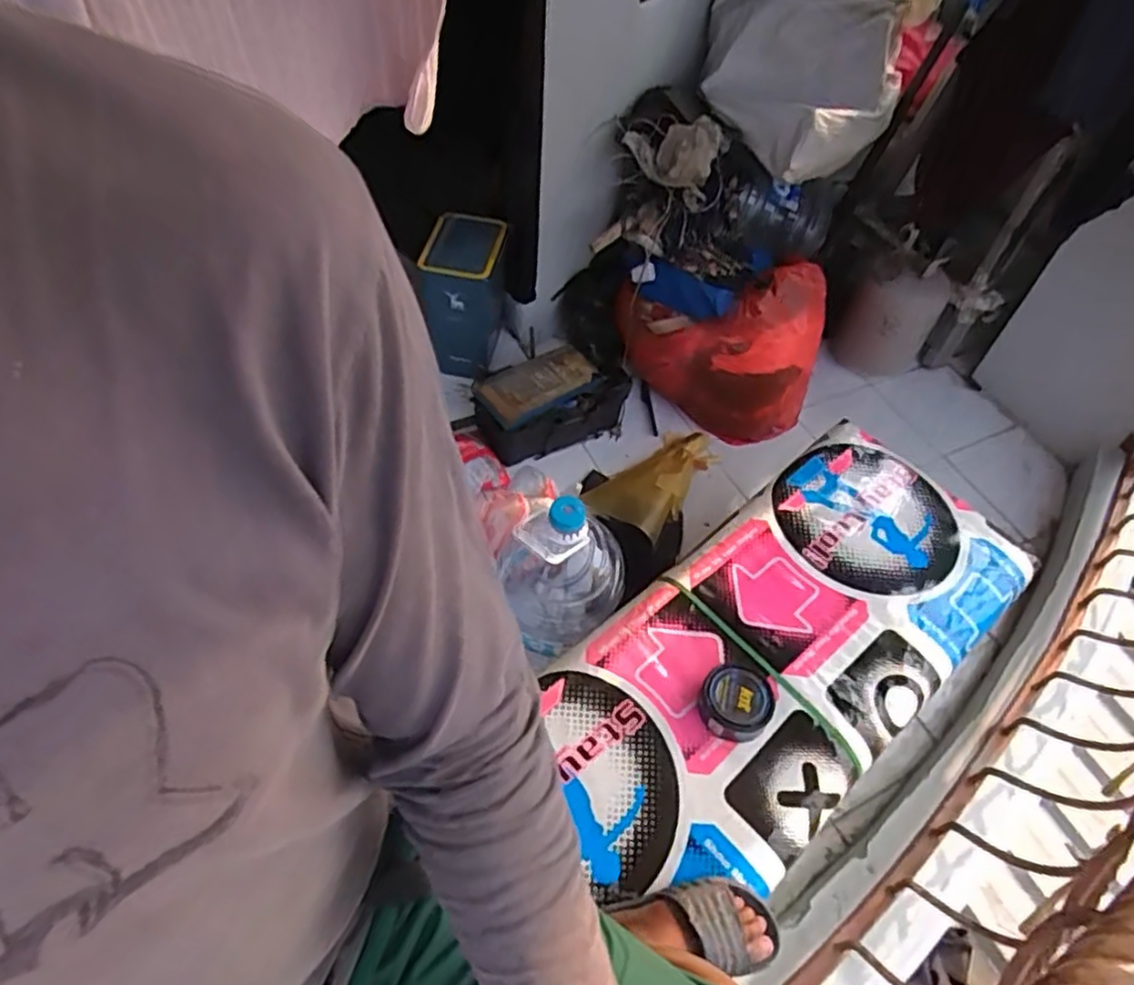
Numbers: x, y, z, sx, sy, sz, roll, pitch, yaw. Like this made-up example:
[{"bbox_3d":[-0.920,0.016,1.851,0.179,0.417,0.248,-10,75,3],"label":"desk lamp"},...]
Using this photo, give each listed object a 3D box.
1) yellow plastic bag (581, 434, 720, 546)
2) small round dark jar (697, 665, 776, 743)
[{"bbox_3d":[0.232,-0.060,1.770,0.196,0.090,0.415,30,55,18],"label":"yellow plastic bag"},{"bbox_3d":[0.263,0.322,1.106,0.106,0.032,0.117,23,53,13],"label":"small round dark jar"}]

